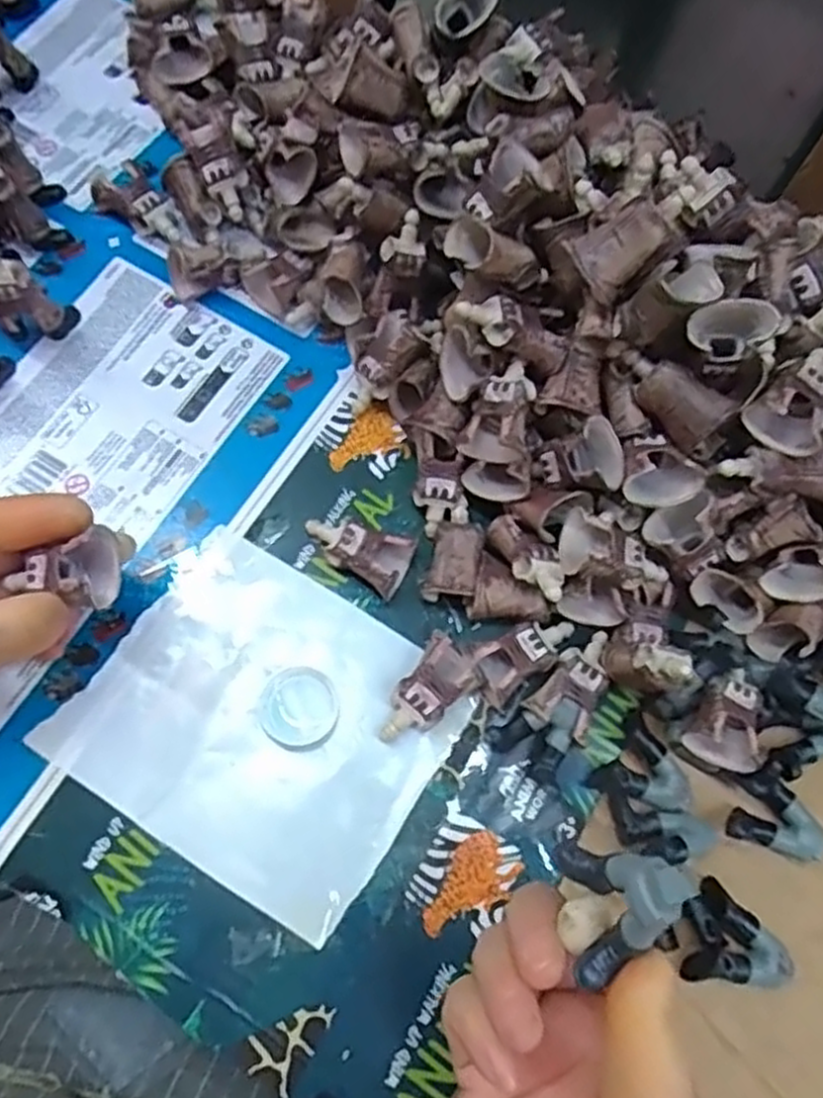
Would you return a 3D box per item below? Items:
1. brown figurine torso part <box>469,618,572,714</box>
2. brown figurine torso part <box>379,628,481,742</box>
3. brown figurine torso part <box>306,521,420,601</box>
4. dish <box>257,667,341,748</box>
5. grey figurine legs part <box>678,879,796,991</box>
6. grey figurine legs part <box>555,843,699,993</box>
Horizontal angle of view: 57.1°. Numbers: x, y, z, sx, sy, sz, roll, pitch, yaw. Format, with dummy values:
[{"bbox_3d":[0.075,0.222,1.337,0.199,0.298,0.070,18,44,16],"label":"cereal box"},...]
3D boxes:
[{"bbox_3d":[0.050,0.047,0.324,0.048,0.016,0.027,-24,75,-11],"label":"brown figurine torso part"},{"bbox_3d":[0.006,0.062,0.317,0.026,0.015,0.047,38,74,8],"label":"brown figurine torso part"},{"bbox_3d":[-0.025,0.002,0.337,0.047,0.018,0.027,20,72,3],"label":"brown figurine torso part"},{"bbox_3d":[-0.047,0.066,0.315,0.032,0.006,0.031,1,72,-3],"label":"dish"},{"bbox_3d":[0.128,0.153,0.294,0.036,0.020,0.037,19,72,2],"label":"grey figurine legs part"},{"bbox_3d":[0.059,0.103,0.208,0.016,0.047,0.034,23,63,-20],"label":"grey figurine legs part"}]

